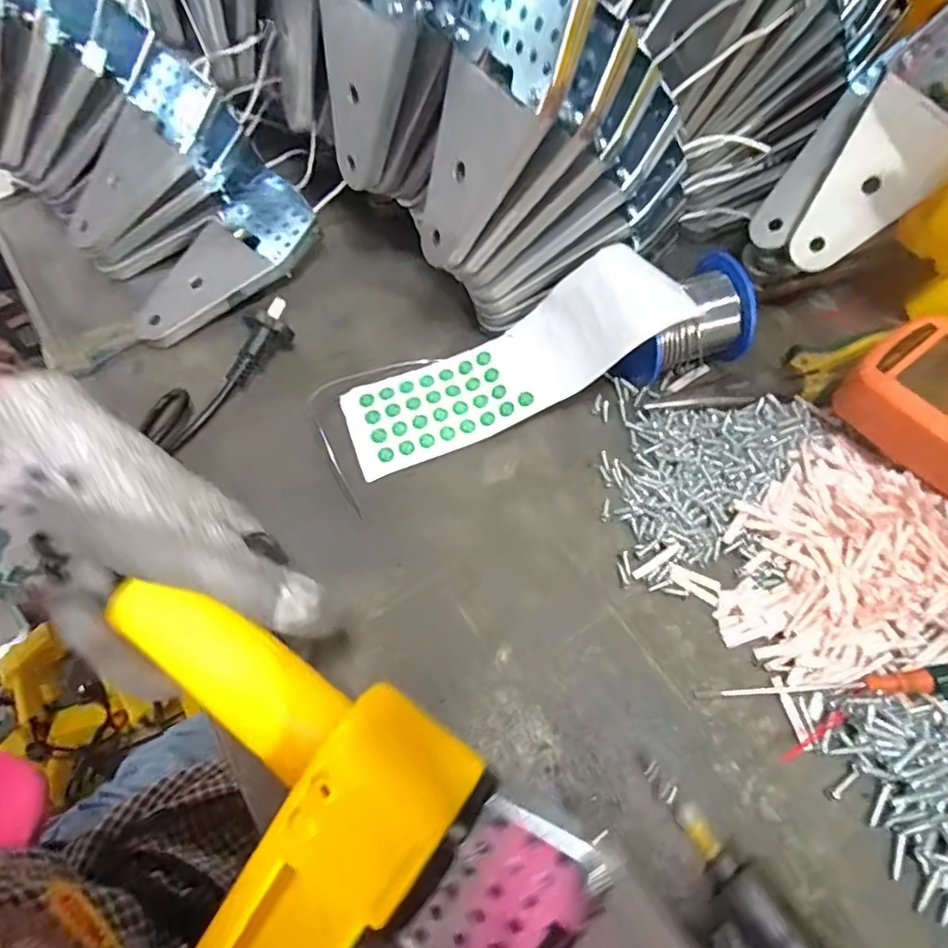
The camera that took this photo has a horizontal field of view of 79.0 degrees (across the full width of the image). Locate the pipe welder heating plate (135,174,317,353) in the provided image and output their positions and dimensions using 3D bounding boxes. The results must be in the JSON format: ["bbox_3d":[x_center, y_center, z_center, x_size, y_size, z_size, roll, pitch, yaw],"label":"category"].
[{"bbox_3d":[-0.170,-0.141,0.398,0.070,0.031,0.140,34,71,16],"label":"pipe welder heating plate"}]

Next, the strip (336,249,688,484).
[{"bbox_3d":[0.019,-0.063,0.341,0.199,0.029,0.061,-27,65,11],"label":"strip"}]

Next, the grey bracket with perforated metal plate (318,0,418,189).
[{"bbox_3d":[-0.056,-0.213,0.290,0.013,0.132,0.071,-34,61,-30],"label":"grey bracket with perforated metal plate"}]

